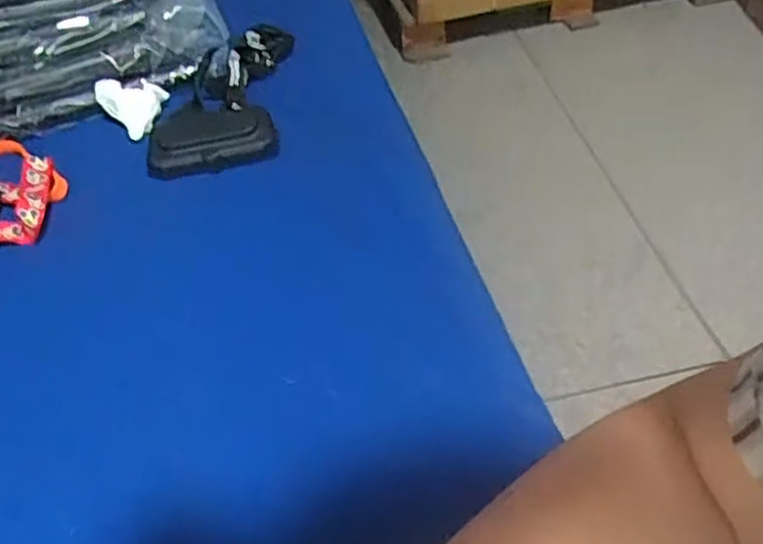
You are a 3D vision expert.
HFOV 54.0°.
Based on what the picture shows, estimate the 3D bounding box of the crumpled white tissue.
[{"bbox_3d":[-0.225,-0.160,0.687,0.055,0.033,0.052,-37,54,-27],"label":"crumpled white tissue"}]

